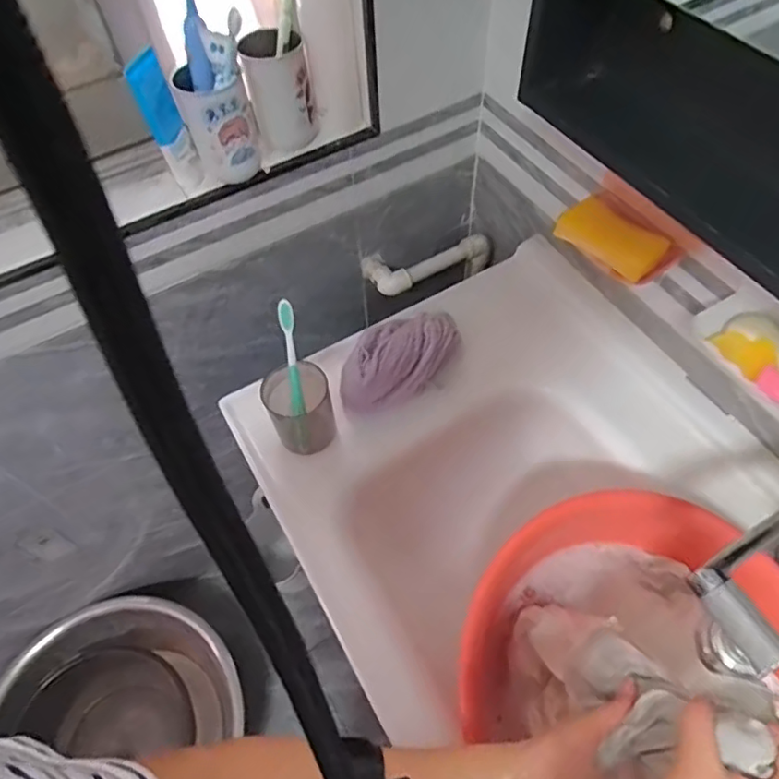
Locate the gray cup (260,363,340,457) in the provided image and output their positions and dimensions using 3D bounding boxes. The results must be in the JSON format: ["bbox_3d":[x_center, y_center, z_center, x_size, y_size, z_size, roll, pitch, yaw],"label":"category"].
[{"bbox_3d":[-0.104,0.023,0.678,0.074,0.081,0.075,-1,58,2],"label":"gray cup"}]

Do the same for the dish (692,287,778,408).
[{"bbox_3d":[0.352,-0.035,0.537,0.083,0.022,0.129,-26,61,-14],"label":"dish"}]

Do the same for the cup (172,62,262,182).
[{"bbox_3d":[-0.209,-0.325,0.715,0.078,0.125,0.085,-1,58,2],"label":"cup"}]

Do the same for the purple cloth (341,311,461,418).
[{"bbox_3d":[0.010,-0.044,0.719,0.102,0.054,0.184,31,64,20],"label":"purple cloth"}]

